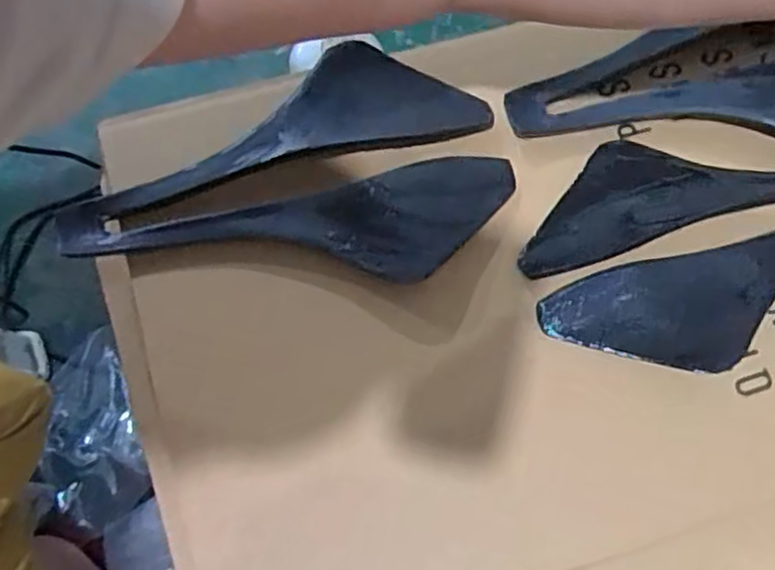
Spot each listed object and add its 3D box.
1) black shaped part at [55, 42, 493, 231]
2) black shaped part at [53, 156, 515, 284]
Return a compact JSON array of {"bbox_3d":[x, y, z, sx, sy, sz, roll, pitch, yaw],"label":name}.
[{"bbox_3d":[-0.062,-0.089,0.371,0.229,0.012,0.065,-16,74,-8],"label":"black shaped part"},{"bbox_3d":[-0.046,-0.024,0.357,0.233,0.019,0.061,-9,74,-5],"label":"black shaped part"}]

